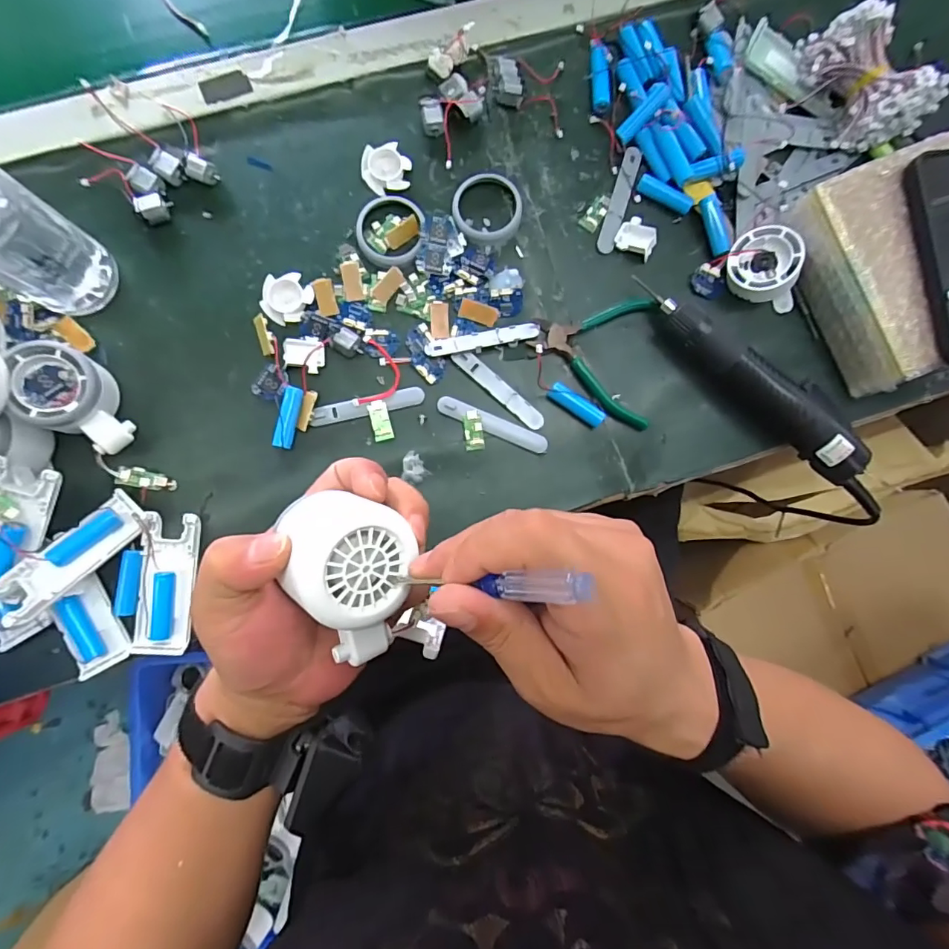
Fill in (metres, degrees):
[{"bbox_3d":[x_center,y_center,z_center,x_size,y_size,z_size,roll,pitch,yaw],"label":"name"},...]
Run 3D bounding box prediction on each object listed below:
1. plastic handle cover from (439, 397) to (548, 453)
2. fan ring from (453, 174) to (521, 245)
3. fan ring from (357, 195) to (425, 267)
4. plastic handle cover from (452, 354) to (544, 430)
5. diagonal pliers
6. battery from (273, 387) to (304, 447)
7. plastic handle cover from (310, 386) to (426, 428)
[{"bbox_3d":[0.015,-0.041,0.409,0.095,0.004,0.015,23,87,-2],"label":"plastic handle cover"},{"bbox_3d":[0.011,-0.224,0.415,0.057,0.012,0.058,0,88,-3],"label":"fan ring"},{"bbox_3d":[-0.070,-0.201,0.410,0.055,0.008,0.058,0,88,-3],"label":"fan ring"},{"bbox_3d":[0.021,-0.070,0.410,0.090,0.004,0.016,42,87,-1],"label":"plastic handle cover"},{"bbox_3d":[0.103,-0.097,0.414,0.092,0.012,0.106,6,88,-3],"label":"diagonal pliers"},{"bbox_3d":[-0.148,-0.046,0.393,0.015,0.014,0.050,11,88,-3],"label":"battery"},{"bbox_3d":[-0.087,-0.056,0.404,0.091,0.005,0.016,-14,89,-4],"label":"plastic handle cover"}]

